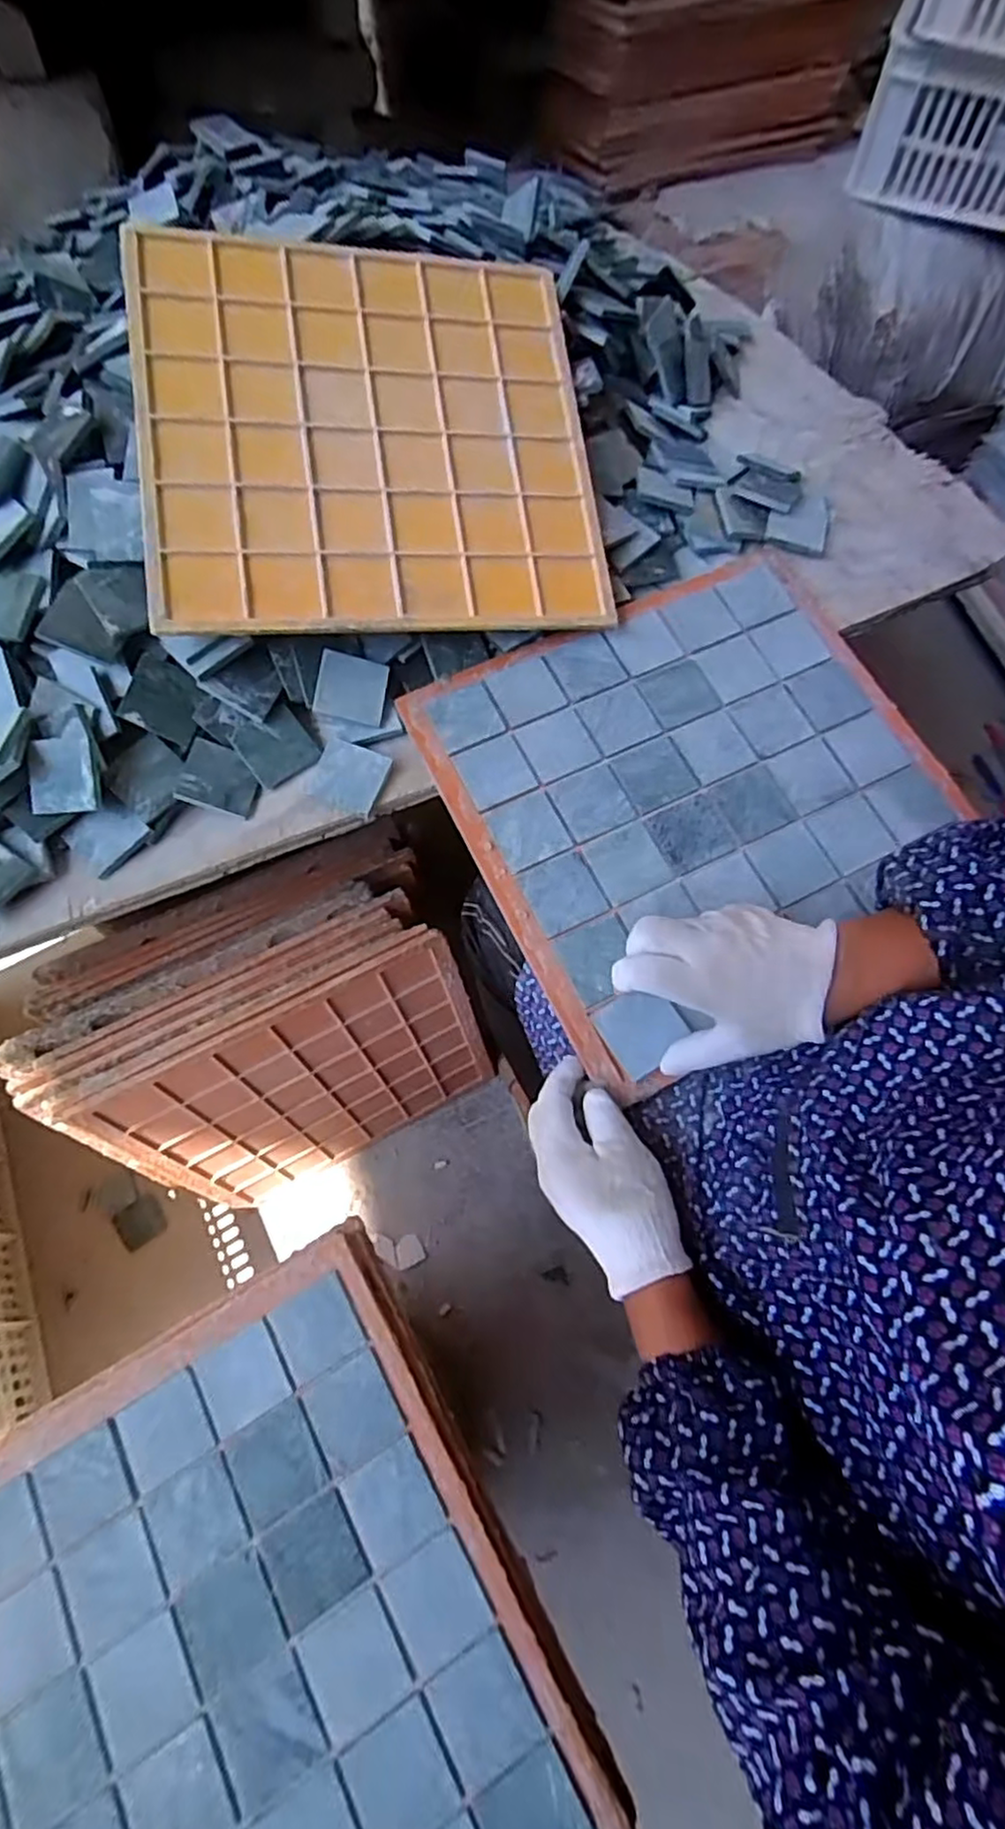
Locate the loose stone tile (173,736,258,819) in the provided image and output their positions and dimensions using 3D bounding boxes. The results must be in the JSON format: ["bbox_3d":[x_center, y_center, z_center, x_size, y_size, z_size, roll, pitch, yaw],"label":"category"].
[{"bbox_3d":[-0.204,-0.099,0.485,0.050,0.005,0.049,18,72,-21],"label":"loose stone tile"}]

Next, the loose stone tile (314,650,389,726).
[{"bbox_3d":[-0.113,-0.170,0.506,0.050,0.004,0.049,10,82,-22],"label":"loose stone tile"}]

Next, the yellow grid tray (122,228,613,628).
[{"bbox_3d":[-0.095,-0.374,0.517,0.337,0.008,0.342,-7,82,-14],"label":"yellow grid tray"}]

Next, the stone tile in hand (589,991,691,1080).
[{"bbox_3d":[0.088,0.072,0.430,0.048,0.004,0.049,-37,76,8],"label":"stone tile in hand"}]

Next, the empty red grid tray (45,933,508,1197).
[{"bbox_3d":[-0.190,0.183,0.709,0.346,0.334,0.016,-26,55,-9],"label":"empty red grid tray"}]

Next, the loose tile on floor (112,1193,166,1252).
[{"bbox_3d":[-0.452,0.384,0.838,0.053,0.011,0.053,-36,70,-14],"label":"loose tile on floor"}]

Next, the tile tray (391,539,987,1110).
[{"bbox_3d":[0.139,-0.099,0.489,0.338,0.010,0.308,-26,76,-9],"label":"tile tray"}]

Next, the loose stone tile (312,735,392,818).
[{"bbox_3d":[-0.112,-0.101,0.493,0.050,0.005,0.047,20,89,4],"label":"loose stone tile"}]

